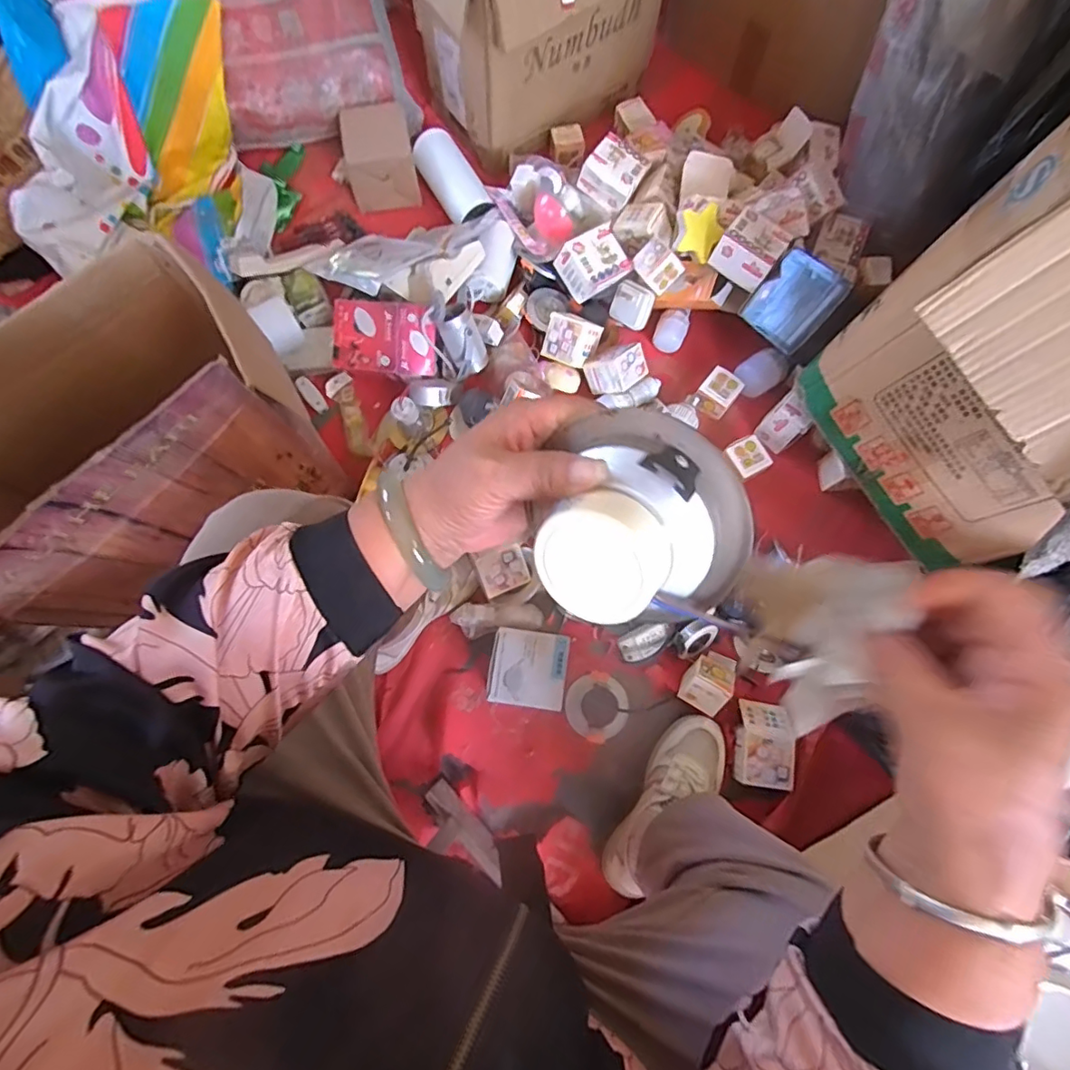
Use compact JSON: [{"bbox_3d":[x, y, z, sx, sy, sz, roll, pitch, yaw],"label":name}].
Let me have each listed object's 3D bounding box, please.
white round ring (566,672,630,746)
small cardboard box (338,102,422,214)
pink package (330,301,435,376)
[{"bbox_3d":[0.089,0.243,0.781,0.088,0.019,0.089,0,77,1],"label":"white round ring"},{"bbox_3d":[-0.266,-0.637,0.944,0.119,0.091,0.119,-11,77,-2],"label":"small cardboard box"},{"bbox_3d":[-0.231,-0.300,0.849,0.149,0.027,0.106,3,105,2],"label":"pink package"}]

